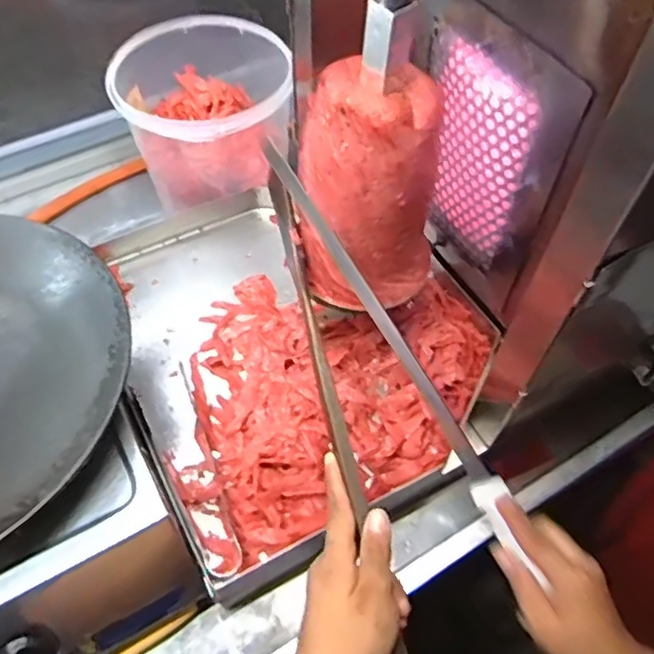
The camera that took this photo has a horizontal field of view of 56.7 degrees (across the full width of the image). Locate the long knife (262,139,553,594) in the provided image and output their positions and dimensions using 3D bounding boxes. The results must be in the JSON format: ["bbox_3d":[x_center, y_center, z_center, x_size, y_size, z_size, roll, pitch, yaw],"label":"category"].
[{"bbox_3d":[0.060,0.021,0.514,0.019,0.029,0.399,-34,93,-25],"label":"long knife"}]

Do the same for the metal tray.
[{"bbox_3d":[-0.035,0.000,0.650,0.356,0.056,0.426,-21,59,-19],"label":"metal tray"}]

